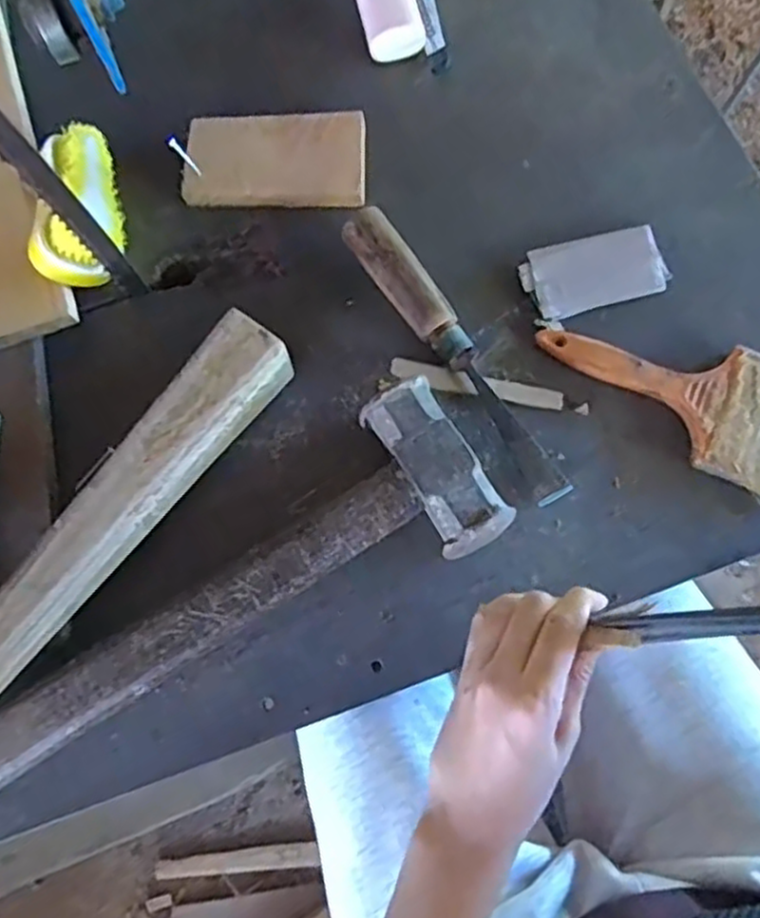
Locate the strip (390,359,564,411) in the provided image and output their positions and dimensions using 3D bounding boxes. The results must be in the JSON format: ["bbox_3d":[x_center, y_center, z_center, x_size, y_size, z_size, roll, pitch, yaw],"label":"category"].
[{"bbox_3d":[0.065,-0.050,0.484,0.116,0.006,0.017,12,68,1],"label":"strip"}]

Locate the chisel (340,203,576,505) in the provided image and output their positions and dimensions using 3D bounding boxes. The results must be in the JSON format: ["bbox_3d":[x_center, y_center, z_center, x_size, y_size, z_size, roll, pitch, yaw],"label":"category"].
[{"bbox_3d":[0.052,-0.072,0.475,0.031,0.023,0.228,-34,74,-7],"label":"chisel"}]

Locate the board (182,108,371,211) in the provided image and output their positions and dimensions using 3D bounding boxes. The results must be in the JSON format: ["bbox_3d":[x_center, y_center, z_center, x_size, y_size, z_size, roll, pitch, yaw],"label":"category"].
[{"bbox_3d":[-0.076,-0.223,0.531,0.131,0.017,0.073,3,74,5],"label":"board"}]

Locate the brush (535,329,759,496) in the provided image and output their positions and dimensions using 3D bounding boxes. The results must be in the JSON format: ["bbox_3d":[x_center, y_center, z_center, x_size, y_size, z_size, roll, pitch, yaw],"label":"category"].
[{"bbox_3d":[0.199,-0.047,0.471,0.184,0.020,0.089,27,77,11],"label":"brush"}]

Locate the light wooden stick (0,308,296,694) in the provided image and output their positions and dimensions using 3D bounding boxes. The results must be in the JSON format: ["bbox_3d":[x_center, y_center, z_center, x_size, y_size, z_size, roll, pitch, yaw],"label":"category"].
[{"bbox_3d":[-0.182,0.059,0.425,0.054,0.049,0.363,36,79,13],"label":"light wooden stick"}]

